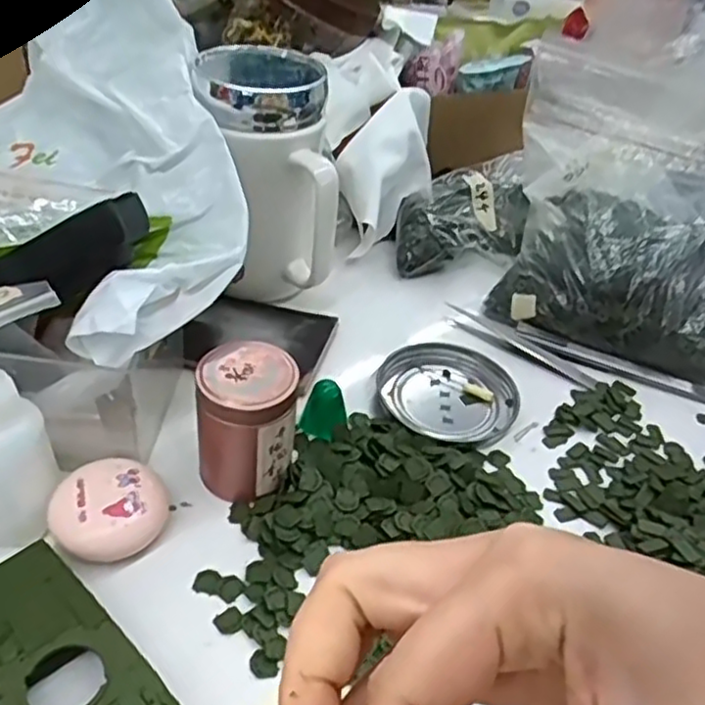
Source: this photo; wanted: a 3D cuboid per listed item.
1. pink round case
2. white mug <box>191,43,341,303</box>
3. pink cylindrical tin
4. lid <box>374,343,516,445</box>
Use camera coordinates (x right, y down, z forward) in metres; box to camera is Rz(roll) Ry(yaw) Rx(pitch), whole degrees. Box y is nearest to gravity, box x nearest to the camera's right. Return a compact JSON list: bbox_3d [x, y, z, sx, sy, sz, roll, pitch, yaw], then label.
[{"bbox_3d":[-0.105,0.071,0.311,0.047,0.025,0.044,4,40,-3],"label":"pink round case"},{"bbox_3d":[-0.051,-0.102,0.423,0.073,0.129,0.085,-2,41,-10],"label":"white mug"},{"bbox_3d":[-0.050,0.032,0.331,0.044,0.062,0.042,4,40,-3],"label":"pink cylindrical tin"},{"bbox_3d":[0.055,0.023,0.407,0.074,0.009,0.078,4,40,-3],"label":"lid"}]

